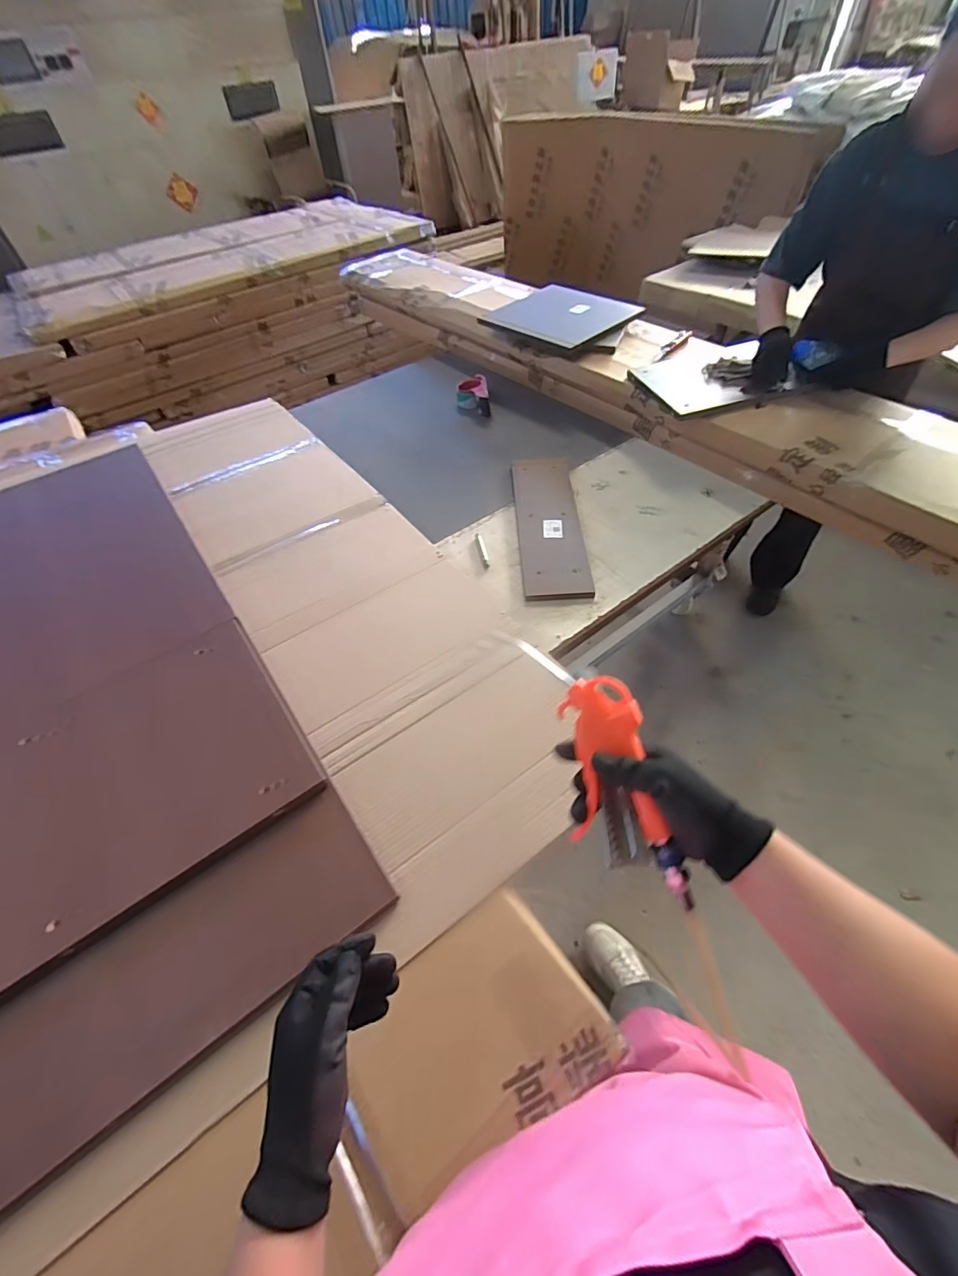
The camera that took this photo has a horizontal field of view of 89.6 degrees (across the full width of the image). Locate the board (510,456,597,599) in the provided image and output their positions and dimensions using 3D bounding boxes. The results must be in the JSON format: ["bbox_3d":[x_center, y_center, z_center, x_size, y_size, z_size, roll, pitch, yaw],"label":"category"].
[{"bbox_3d":[0.159,-0.265,1.103,0.141,0.015,0.438,-5,57,5],"label":"board"}]

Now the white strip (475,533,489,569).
[{"bbox_3d":[0.008,-0.195,1.064,0.015,0.005,0.112,-11,52,-4],"label":"white strip"}]

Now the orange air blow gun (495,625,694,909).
[{"bbox_3d":[0.117,0.111,0.414,0.076,0.032,0.224,-29,73,17],"label":"orange air blow gun"}]

